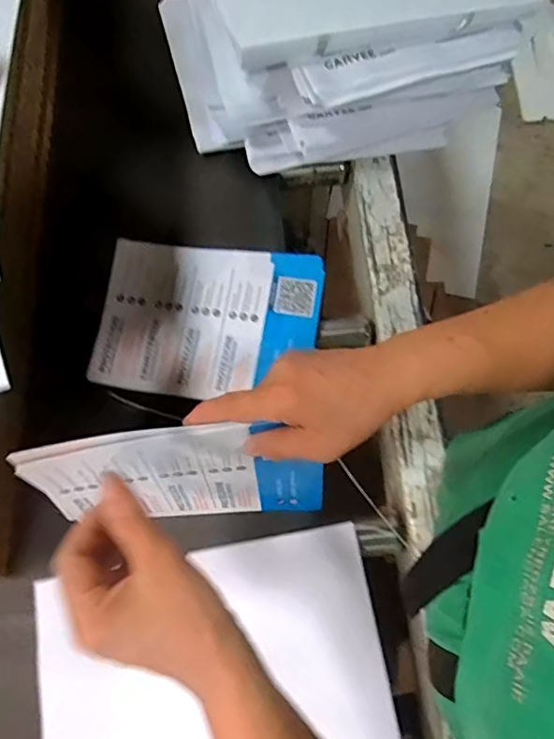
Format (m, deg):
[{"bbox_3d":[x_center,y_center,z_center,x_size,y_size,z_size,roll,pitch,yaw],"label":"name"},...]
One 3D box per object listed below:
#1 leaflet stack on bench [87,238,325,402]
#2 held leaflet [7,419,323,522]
[{"bbox_3d":[-0.067,-0.048,0.537,0.207,0.013,0.151,7,75,4],"label":"leaflet stack on bench"},{"bbox_3d":[-0.069,0.084,0.424,0.210,0.153,0.011,-6,56,-5],"label":"held leaflet"}]

